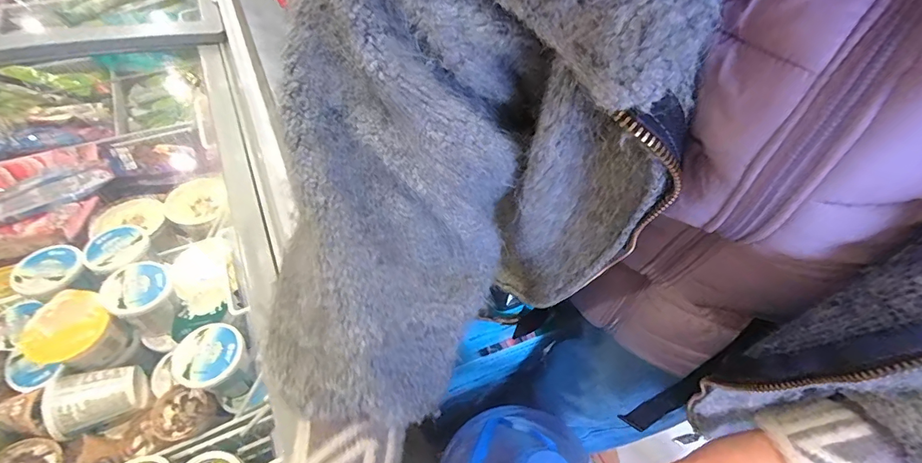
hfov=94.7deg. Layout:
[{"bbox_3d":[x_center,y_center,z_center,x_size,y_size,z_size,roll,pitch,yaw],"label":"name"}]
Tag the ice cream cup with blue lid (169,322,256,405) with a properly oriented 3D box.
[{"bbox_3d":[-0.278,0.153,0.491,0.072,0.073,0.068,2,54,-2],"label":"ice cream cup with blue lid"}]

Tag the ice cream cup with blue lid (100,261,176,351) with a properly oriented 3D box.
[{"bbox_3d":[-0.383,0.090,0.528,0.077,0.081,0.069,38,60,22],"label":"ice cream cup with blue lid"}]

